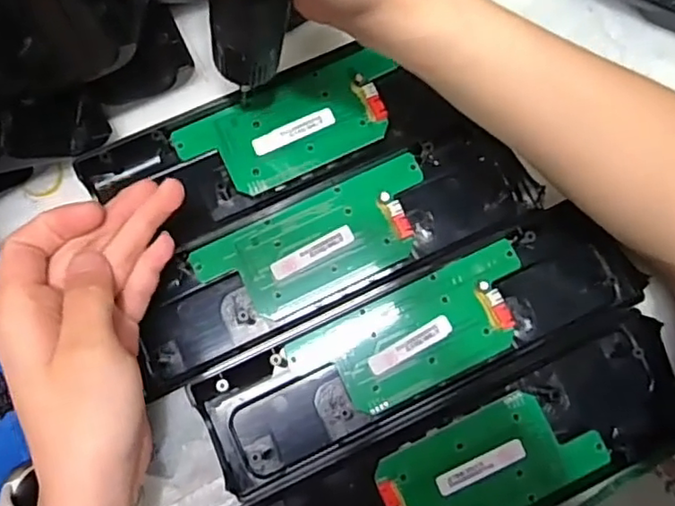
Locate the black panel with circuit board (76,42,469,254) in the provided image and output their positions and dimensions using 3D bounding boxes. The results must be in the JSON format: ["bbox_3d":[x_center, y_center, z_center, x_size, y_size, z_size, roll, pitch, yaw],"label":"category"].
[{"bbox_3d":[-0.039,-0.063,0.344,0.198,0.013,0.069,-25,80,-5],"label":"black panel with circuit board"}]

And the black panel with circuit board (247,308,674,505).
[{"bbox_3d":[0.071,0.115,0.318,0.244,0.016,0.067,-25,80,-6],"label":"black panel with circuit board"}]

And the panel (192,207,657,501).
[{"bbox_3d":[0.045,0.050,0.330,0.238,0.015,0.064,-26,80,-6],"label":"panel"}]

